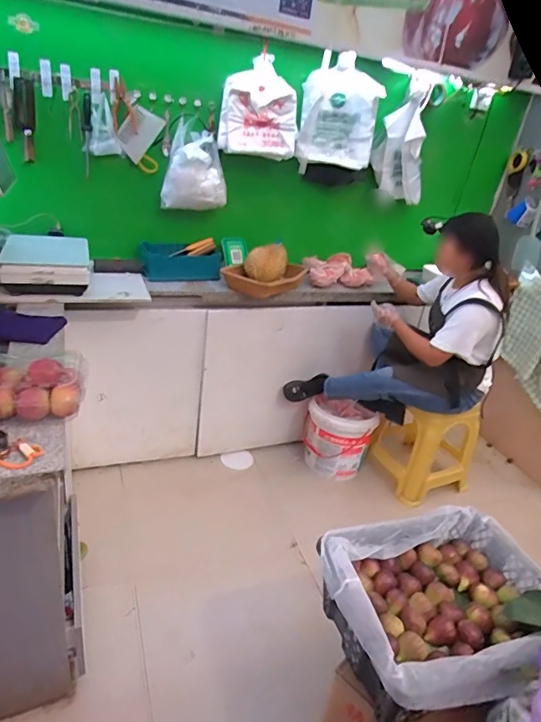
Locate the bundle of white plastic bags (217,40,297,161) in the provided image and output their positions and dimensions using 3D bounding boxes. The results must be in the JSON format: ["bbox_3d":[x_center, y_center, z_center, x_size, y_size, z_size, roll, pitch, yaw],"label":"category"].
[{"bbox_3d":[-0.024,-0.720,1.341,0.243,0.283,0.020,-4,57,-16],"label":"bundle of white plastic bags"}]

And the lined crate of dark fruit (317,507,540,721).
[{"bbox_3d":[0.368,0.545,1.015,0.473,0.181,0.384,-3,29,-21],"label":"lined crate of dark fruit"}]

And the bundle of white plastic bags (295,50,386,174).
[{"bbox_3d":[0.212,-0.744,1.426,0.256,0.324,0.043,-7,49,-10],"label":"bundle of white plastic bags"}]

